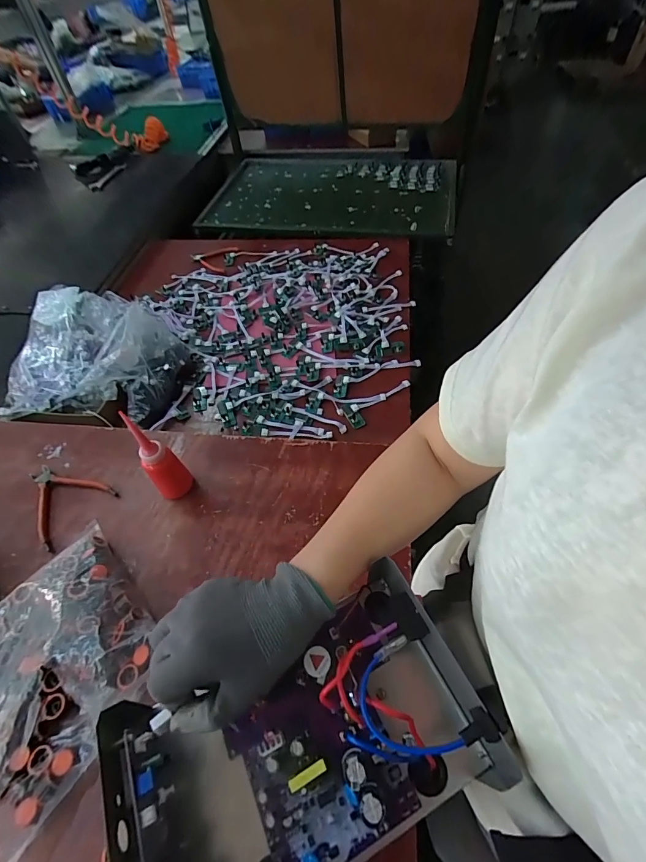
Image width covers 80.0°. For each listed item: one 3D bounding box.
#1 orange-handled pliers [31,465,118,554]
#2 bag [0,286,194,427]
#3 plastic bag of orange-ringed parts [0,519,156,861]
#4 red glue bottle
[{"bbox_3d":[-0.391,0.096,0.574,0.137,0.011,0.109,31,61,24],"label":"orange-handled pliers"},{"bbox_3d":[-0.454,-0.179,0.799,0.321,0.126,0.317,-2,55,2],"label":"bag"},{"bbox_3d":[-0.297,0.249,0.420,0.221,0.067,0.215,33,62,25],"label":"plastic bag of orange-ringed parts"},{"bbox_3d":[-0.219,0.039,0.516,0.044,0.152,0.048,-2,53,3],"label":"red glue bottle"}]

